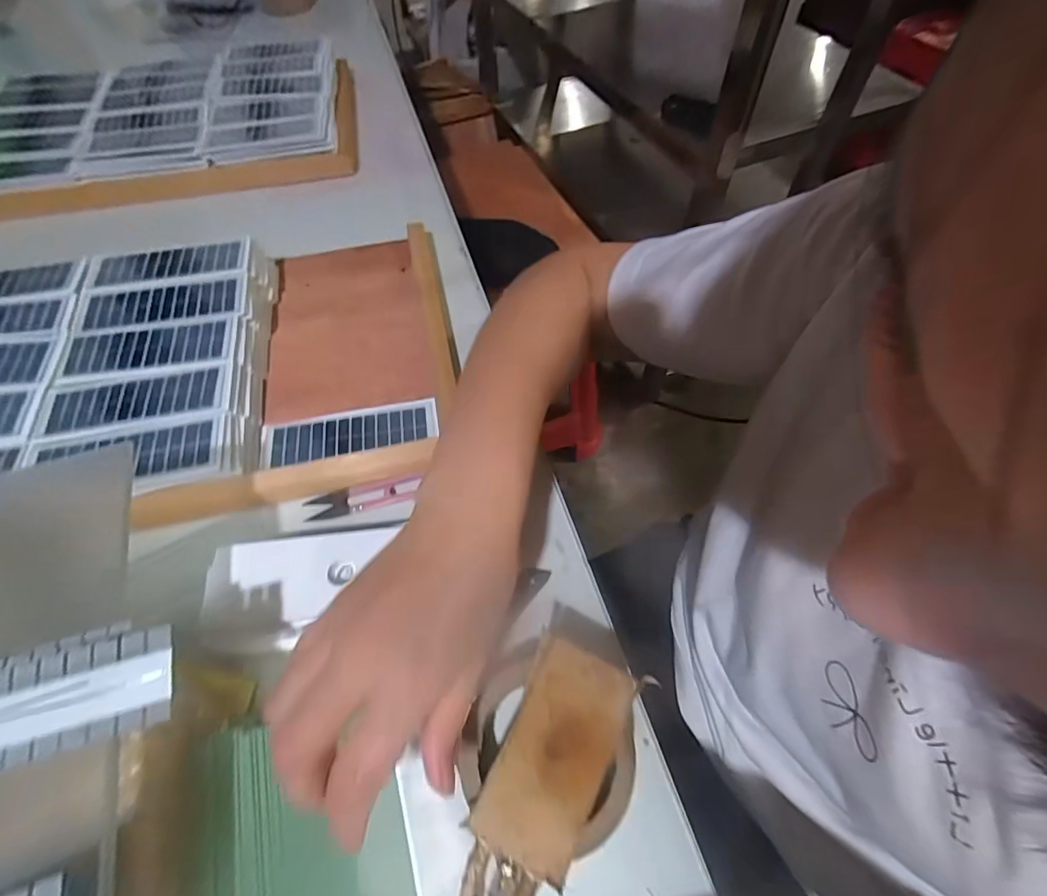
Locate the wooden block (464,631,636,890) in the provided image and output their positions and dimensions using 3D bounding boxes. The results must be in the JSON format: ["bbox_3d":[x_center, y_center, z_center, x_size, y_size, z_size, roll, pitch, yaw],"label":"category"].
[{"bbox_3d":[0.018,0.152,0.252,0.052,0.008,0.097,21,60,14],"label":"wooden block"}]

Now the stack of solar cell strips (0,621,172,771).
[{"bbox_3d":[-0.223,0.108,0.203,0.146,0.008,0.047,-14,58,-8],"label":"stack of solar cell strips"}]

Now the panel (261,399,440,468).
[{"bbox_3d":[-0.145,-0.013,0.418,0.144,0.008,0.043,-9,59,-3],"label":"panel"}]

